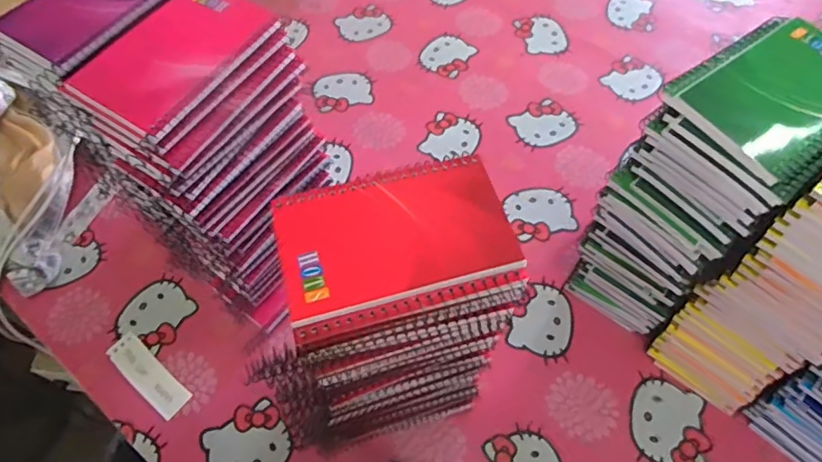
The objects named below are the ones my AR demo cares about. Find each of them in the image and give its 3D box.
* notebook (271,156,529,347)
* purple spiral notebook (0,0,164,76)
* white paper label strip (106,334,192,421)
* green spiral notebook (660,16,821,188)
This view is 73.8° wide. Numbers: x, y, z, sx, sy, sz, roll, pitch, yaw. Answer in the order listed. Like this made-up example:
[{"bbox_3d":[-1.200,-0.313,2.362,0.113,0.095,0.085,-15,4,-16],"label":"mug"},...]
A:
[{"bbox_3d":[-0.010,0.003,0.313,0.128,0.012,0.088,-14,60,-8],"label":"notebook"},{"bbox_3d":[-0.241,-0.177,0.419,0.084,0.010,0.132,33,65,18],"label":"purple spiral notebook"},{"bbox_3d":[-0.271,0.147,0.562,0.106,0.004,0.034,35,67,20],"label":"white paper label strip"},{"bbox_3d":[0.245,-0.096,0.366,0.131,0.012,0.090,-32,64,-17],"label":"green spiral notebook"}]

